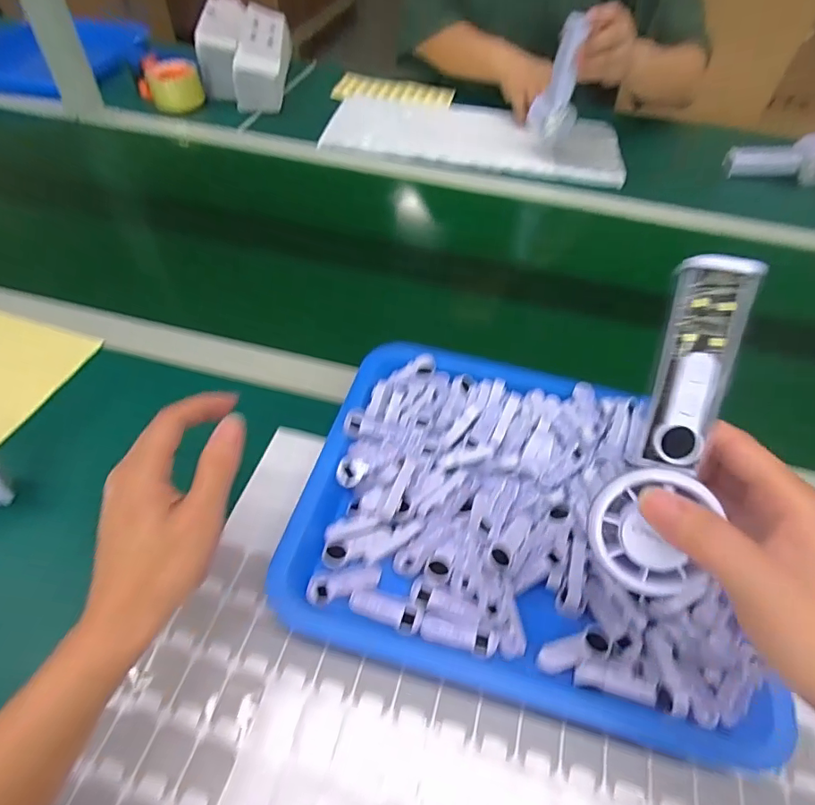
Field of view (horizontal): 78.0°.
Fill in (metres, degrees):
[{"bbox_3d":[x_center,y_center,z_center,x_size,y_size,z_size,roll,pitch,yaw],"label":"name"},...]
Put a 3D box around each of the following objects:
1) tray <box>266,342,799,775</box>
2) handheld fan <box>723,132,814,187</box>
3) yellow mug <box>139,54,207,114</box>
[{"bbox_3d":[0.094,0.079,0.386,0.332,0.048,0.259,14,51,8],"label":"tray"},{"bbox_3d":[0.598,-0.384,0.801,0.169,0.053,0.054,7,50,2],"label":"handheld fan"},{"bbox_3d":[-0.421,-0.560,0.898,0.101,0.075,0.101,-16,53,-17],"label":"yellow mug"}]

